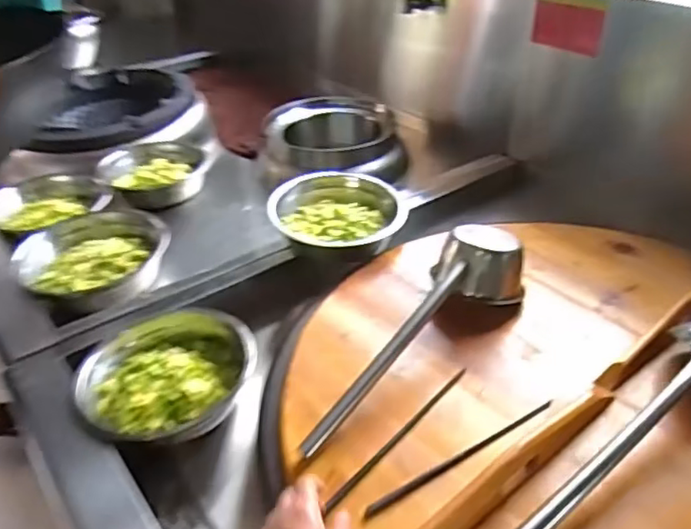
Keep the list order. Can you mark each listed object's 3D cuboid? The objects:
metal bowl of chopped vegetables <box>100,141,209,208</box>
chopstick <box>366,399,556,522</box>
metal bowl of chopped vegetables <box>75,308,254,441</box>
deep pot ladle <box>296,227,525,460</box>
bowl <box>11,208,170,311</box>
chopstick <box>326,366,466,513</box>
[{"bbox_3d":[-0.420,-0.205,1.339,0.191,0.093,0.183,12,37,17],"label":"metal bowl of chopped vegetables"},{"bbox_3d":[0.132,0.211,0.685,0.262,0.011,0.014,-20,40,-25],"label":"chopstick"},{"bbox_3d":[-0.245,0.151,0.844,0.228,0.086,0.174,-19,39,-24],"label":"metal bowl of chopped vegetables"},{"bbox_3d":[0.110,0.087,0.789,0.123,0.096,0.425,20,40,27],"label":"deep pot ladle"},{"bbox_3d":[-0.440,-0.015,1.066,0.187,0.107,0.231,30,45,35],"label":"bowl"},{"bbox_3d":[0.068,0.197,0.715,0.013,0.011,0.250,27,43,33],"label":"chopstick"}]

